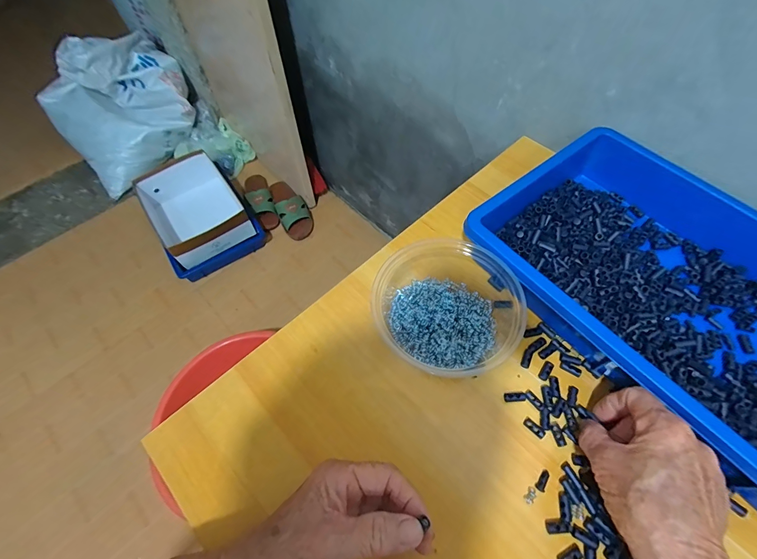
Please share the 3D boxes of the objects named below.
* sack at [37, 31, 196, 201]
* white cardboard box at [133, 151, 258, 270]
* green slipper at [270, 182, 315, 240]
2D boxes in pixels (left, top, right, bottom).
[{"bbox_3d":[-0.813,-0.556,1.162,0.409,0.298,0.320,-38,66,-18],"label":"sack"},{"bbox_3d":[-0.517,-0.197,1.026,0.232,0.106,0.313,-33,65,-16],"label":"white cardboard box"},{"bbox_3d":[-0.266,-0.217,1.082,0.091,0.057,0.205,-28,64,-14],"label":"green slipper"}]

